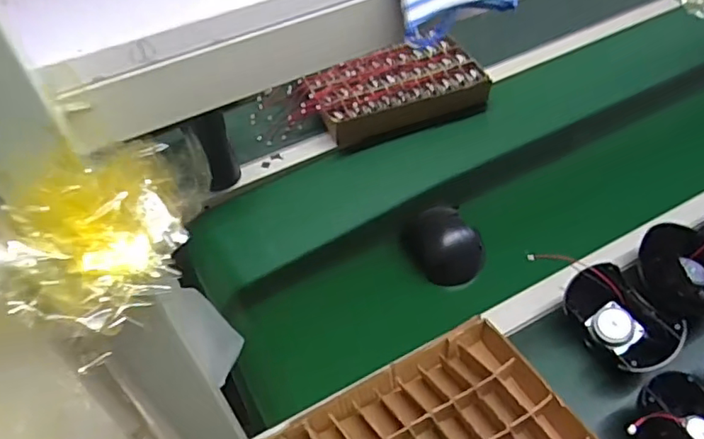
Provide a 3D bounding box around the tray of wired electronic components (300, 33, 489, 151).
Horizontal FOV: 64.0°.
[{"bbox_3d":[0.077,-0.242,1.065,0.310,0.074,0.177,-20,51,-12],"label":"tray of wired electronic components"}]

